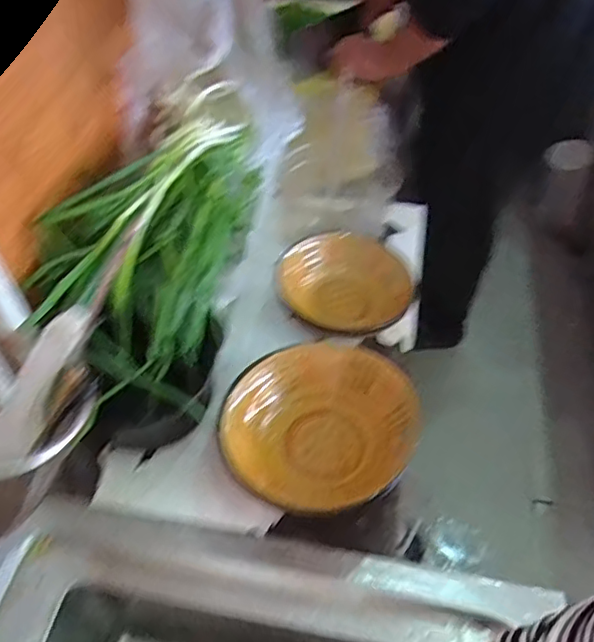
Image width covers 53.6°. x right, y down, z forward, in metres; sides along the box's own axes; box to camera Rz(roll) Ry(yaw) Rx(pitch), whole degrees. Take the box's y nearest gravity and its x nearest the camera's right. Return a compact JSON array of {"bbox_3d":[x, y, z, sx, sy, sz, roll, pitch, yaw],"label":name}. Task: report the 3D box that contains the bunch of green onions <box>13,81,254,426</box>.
[{"bbox_3d":[-0.166,-0.141,0.731,0.208,0.105,0.498,5,50,6],"label":"bunch of green onions"}]

